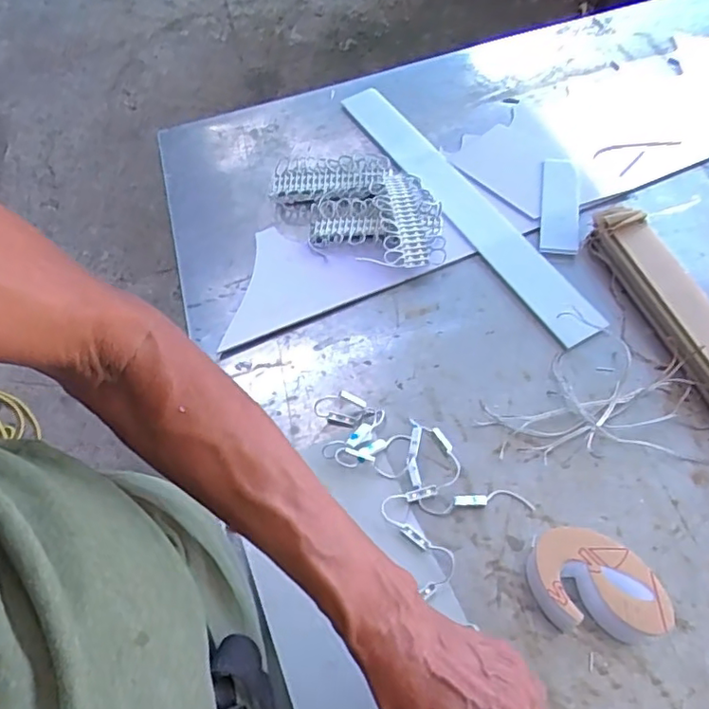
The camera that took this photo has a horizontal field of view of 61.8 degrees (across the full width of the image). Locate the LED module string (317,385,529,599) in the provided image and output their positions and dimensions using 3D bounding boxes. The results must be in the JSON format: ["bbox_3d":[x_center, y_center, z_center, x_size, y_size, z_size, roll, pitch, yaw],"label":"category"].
[{"bbox_3d":[0.042,0.094,0.502,0.105,0.023,0.178,-36,62,-17],"label":"LED module string"}]

